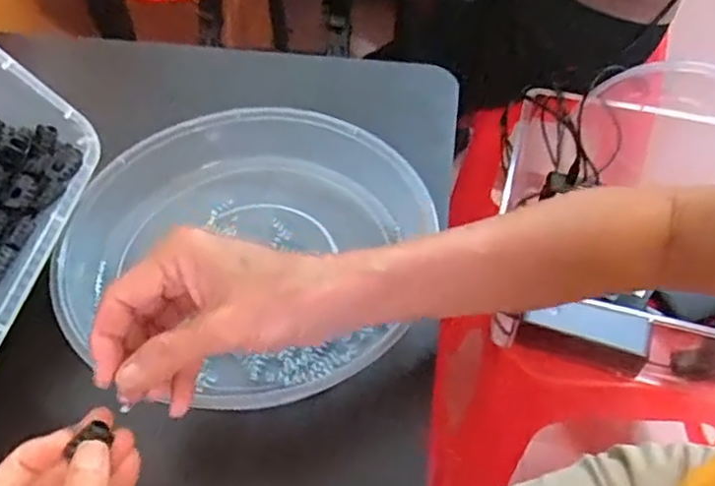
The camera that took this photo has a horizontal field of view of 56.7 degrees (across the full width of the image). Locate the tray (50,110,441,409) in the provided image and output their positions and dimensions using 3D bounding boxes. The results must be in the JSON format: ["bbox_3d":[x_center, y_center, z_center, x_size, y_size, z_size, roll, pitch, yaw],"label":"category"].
[{"bbox_3d":[-0.068,0.000,0.443,0.223,0.048,0.212,0,51,0],"label":"tray"}]

